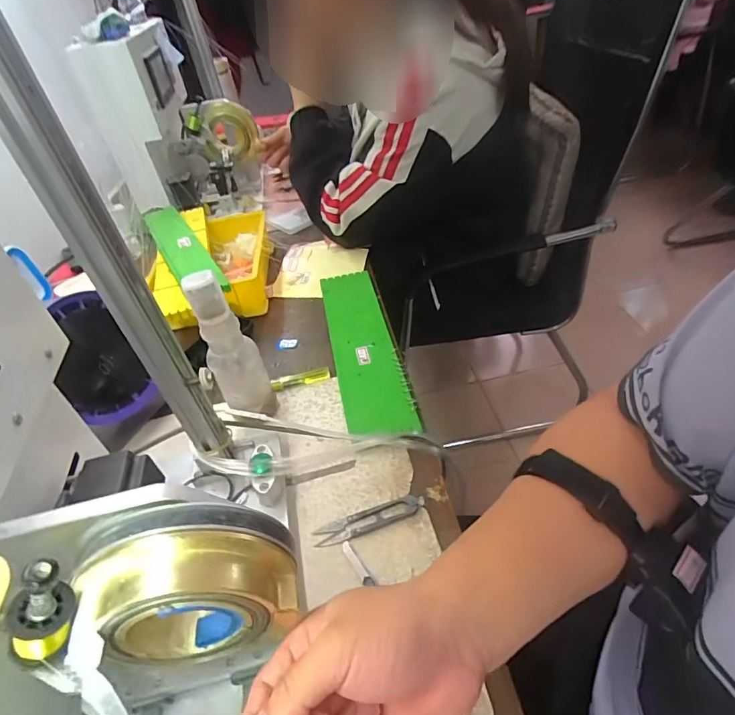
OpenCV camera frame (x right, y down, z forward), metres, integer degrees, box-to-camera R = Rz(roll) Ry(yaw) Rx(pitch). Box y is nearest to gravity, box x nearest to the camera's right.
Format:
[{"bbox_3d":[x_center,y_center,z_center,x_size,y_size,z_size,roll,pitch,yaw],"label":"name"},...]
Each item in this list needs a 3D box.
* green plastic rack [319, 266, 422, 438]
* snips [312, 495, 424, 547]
[{"bbox_3d":[-0.007,-0.022,0.622,0.079,0.015,0.334,-12,42,-3],"label":"green plastic rack"},{"bbox_3d":[0.003,0.155,0.437,0.106,0.005,0.022,-15,42,-7],"label":"snips"}]

